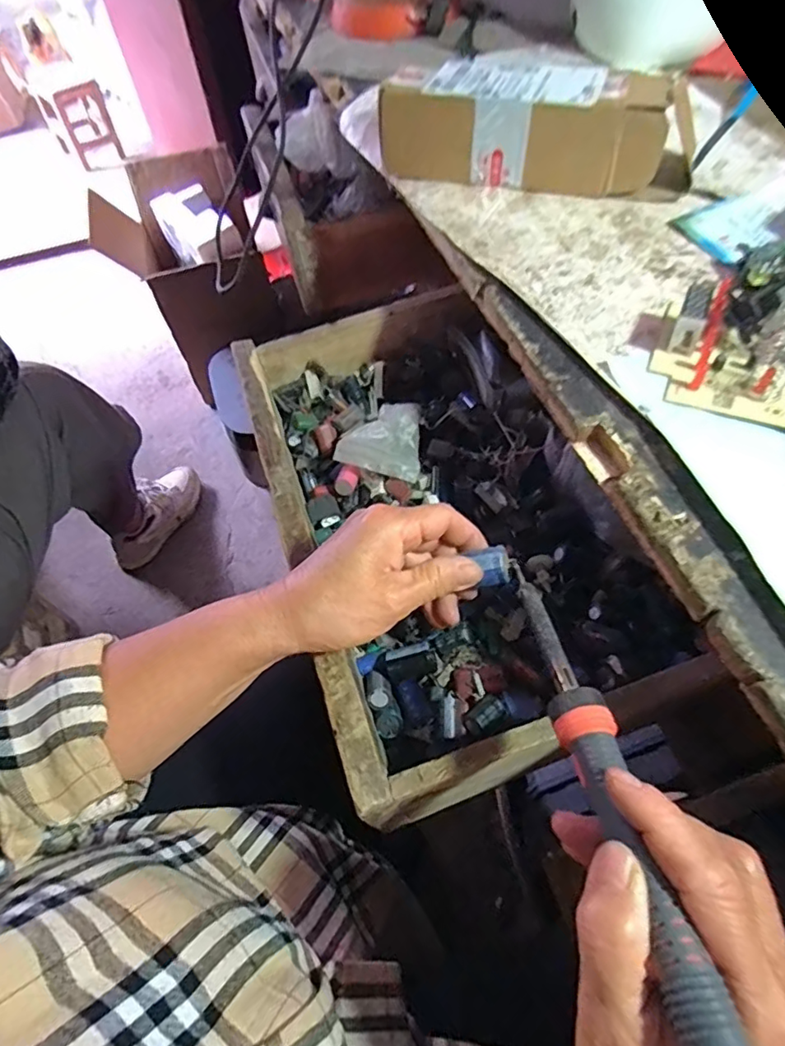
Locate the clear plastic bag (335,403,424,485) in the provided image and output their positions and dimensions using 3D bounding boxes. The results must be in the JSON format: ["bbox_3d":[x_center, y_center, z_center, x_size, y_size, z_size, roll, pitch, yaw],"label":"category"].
[{"bbox_3d":[-0.006,-0.073,0.456,0.064,0.024,0.071,10,61,9],"label":"clear plastic bag"}]

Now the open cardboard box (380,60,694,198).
[{"bbox_3d":[0.113,-0.313,0.437,0.231,0.056,0.071,13,62,11],"label":"open cardboard box"}]

